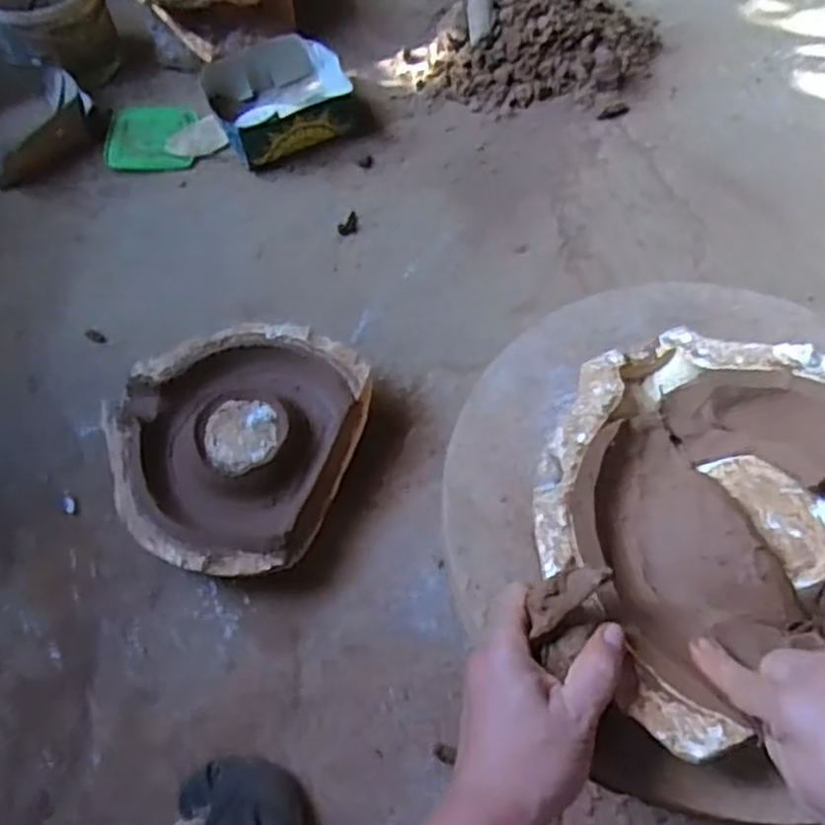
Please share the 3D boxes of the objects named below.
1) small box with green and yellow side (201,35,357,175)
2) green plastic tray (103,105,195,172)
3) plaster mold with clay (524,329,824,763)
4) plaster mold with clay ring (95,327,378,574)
[{"bbox_3d":[-0.208,-0.494,1.196,0.207,0.070,0.225,-24,61,-13],"label":"small box with green and yellow side"},{"bbox_3d":[-0.411,-0.433,1.198,0.128,0.025,0.128,-4,58,-2],"label":"green plastic tray"},{"bbox_3d":[0.227,0.072,0.489,0.280,0.063,0.280,-1,61,1],"label":"plaster mold with clay"},{"bbox_3d":[-0.207,0.037,0.870,0.261,0.083,0.283,0,58,1],"label":"plaster mold with clay ring"}]

